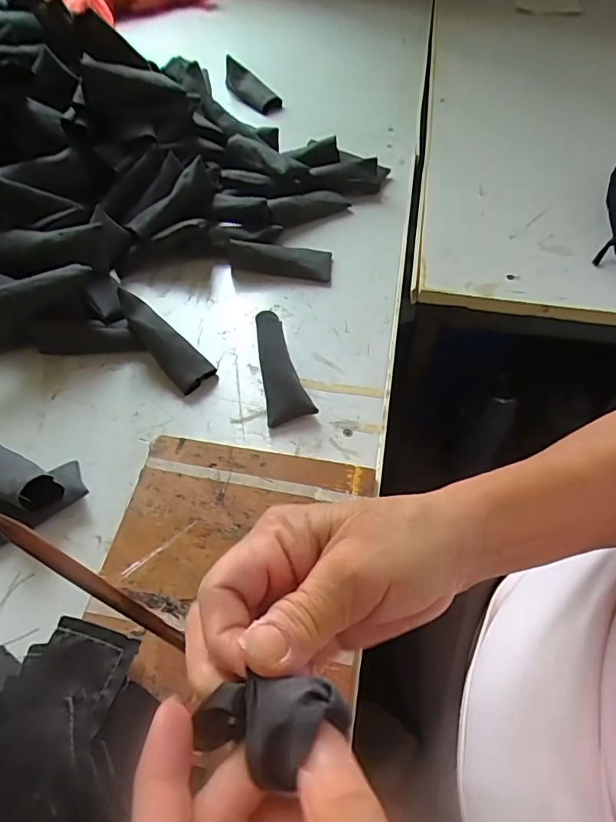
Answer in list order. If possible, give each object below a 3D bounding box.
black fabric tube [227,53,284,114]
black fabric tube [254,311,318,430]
[{"bbox_3d":[-0.084,-0.458,0.717,0.101,0.033,0.028,44,65,11],"label":"black fabric tube"},{"bbox_3d":[-0.025,-0.038,0.438,0.037,0.034,0.099,-12,57,-8],"label":"black fabric tube"}]

